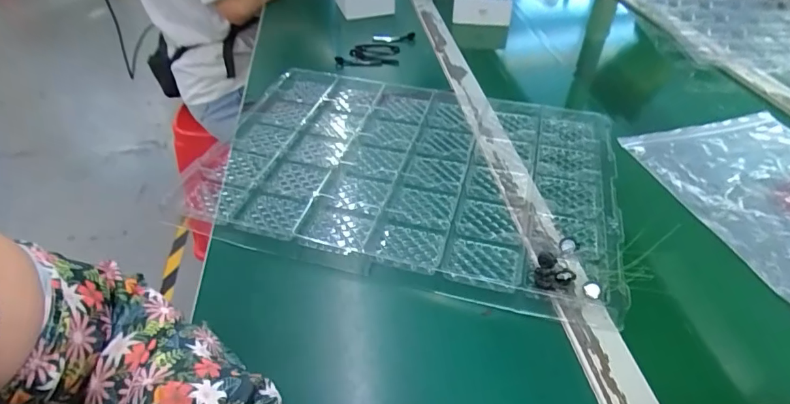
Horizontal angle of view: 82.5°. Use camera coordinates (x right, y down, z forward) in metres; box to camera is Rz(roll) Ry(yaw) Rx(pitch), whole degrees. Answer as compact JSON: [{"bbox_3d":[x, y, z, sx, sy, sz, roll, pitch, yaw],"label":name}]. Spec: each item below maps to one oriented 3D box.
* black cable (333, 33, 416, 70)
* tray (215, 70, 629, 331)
[{"bbox_3d":[-0.030,-0.256,0.757,0.096,0.017,0.131,13,43,13],"label":"black cable"},{"bbox_3d":[0.016,-0.046,0.508,0.424,0.020,0.318,12,43,12],"label":"tray"}]

